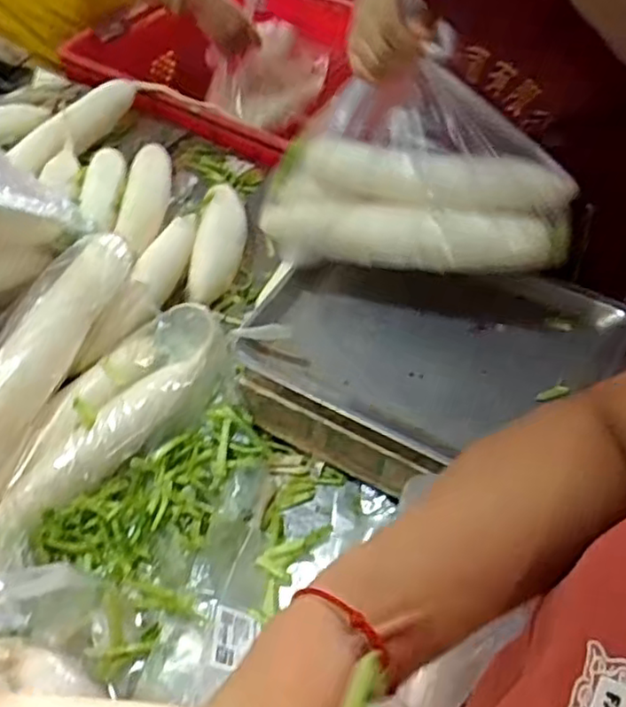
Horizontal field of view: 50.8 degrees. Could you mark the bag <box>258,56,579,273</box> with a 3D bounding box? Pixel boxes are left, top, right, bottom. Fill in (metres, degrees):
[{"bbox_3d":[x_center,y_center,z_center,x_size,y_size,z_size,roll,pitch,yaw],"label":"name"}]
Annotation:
[{"bbox_3d":[0.092,-0.168,0.629,0.299,0.158,0.100,15,54,16],"label":"bag"}]

